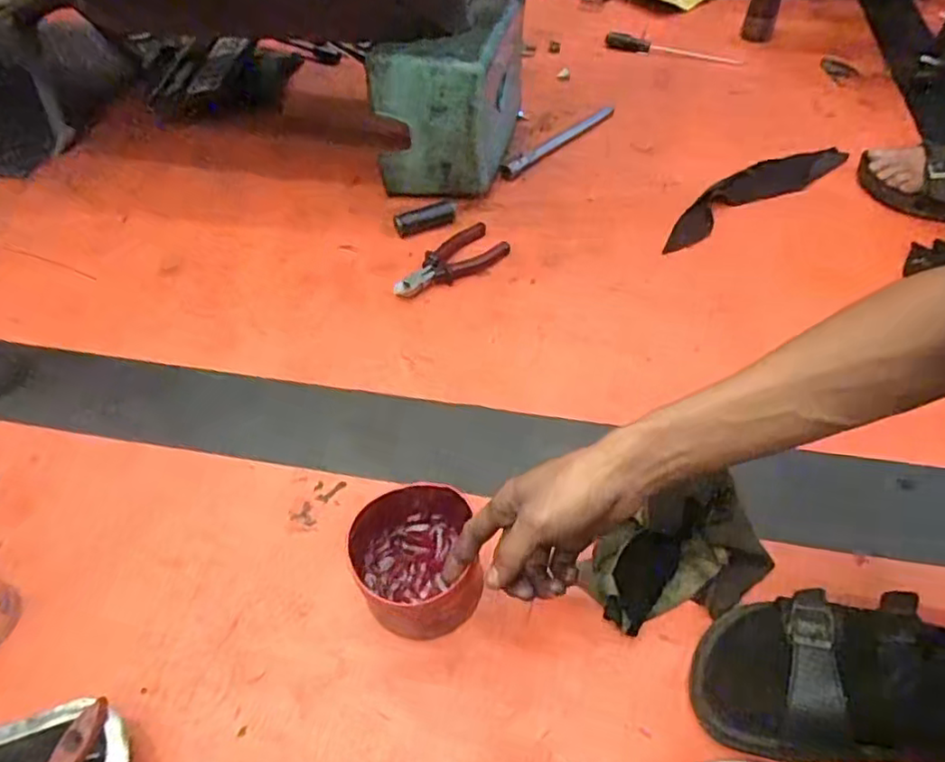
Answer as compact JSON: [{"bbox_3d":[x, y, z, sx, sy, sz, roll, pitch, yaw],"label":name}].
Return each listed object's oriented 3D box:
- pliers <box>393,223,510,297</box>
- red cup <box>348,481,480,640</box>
[{"bbox_3d":[-0.024,-0.140,0.754,0.065,0.018,0.153,35,60,27],"label":"pliers"},{"bbox_3d":[-0.042,0.142,0.499,0.099,0.074,0.092,-1,51,2],"label":"red cup"}]

